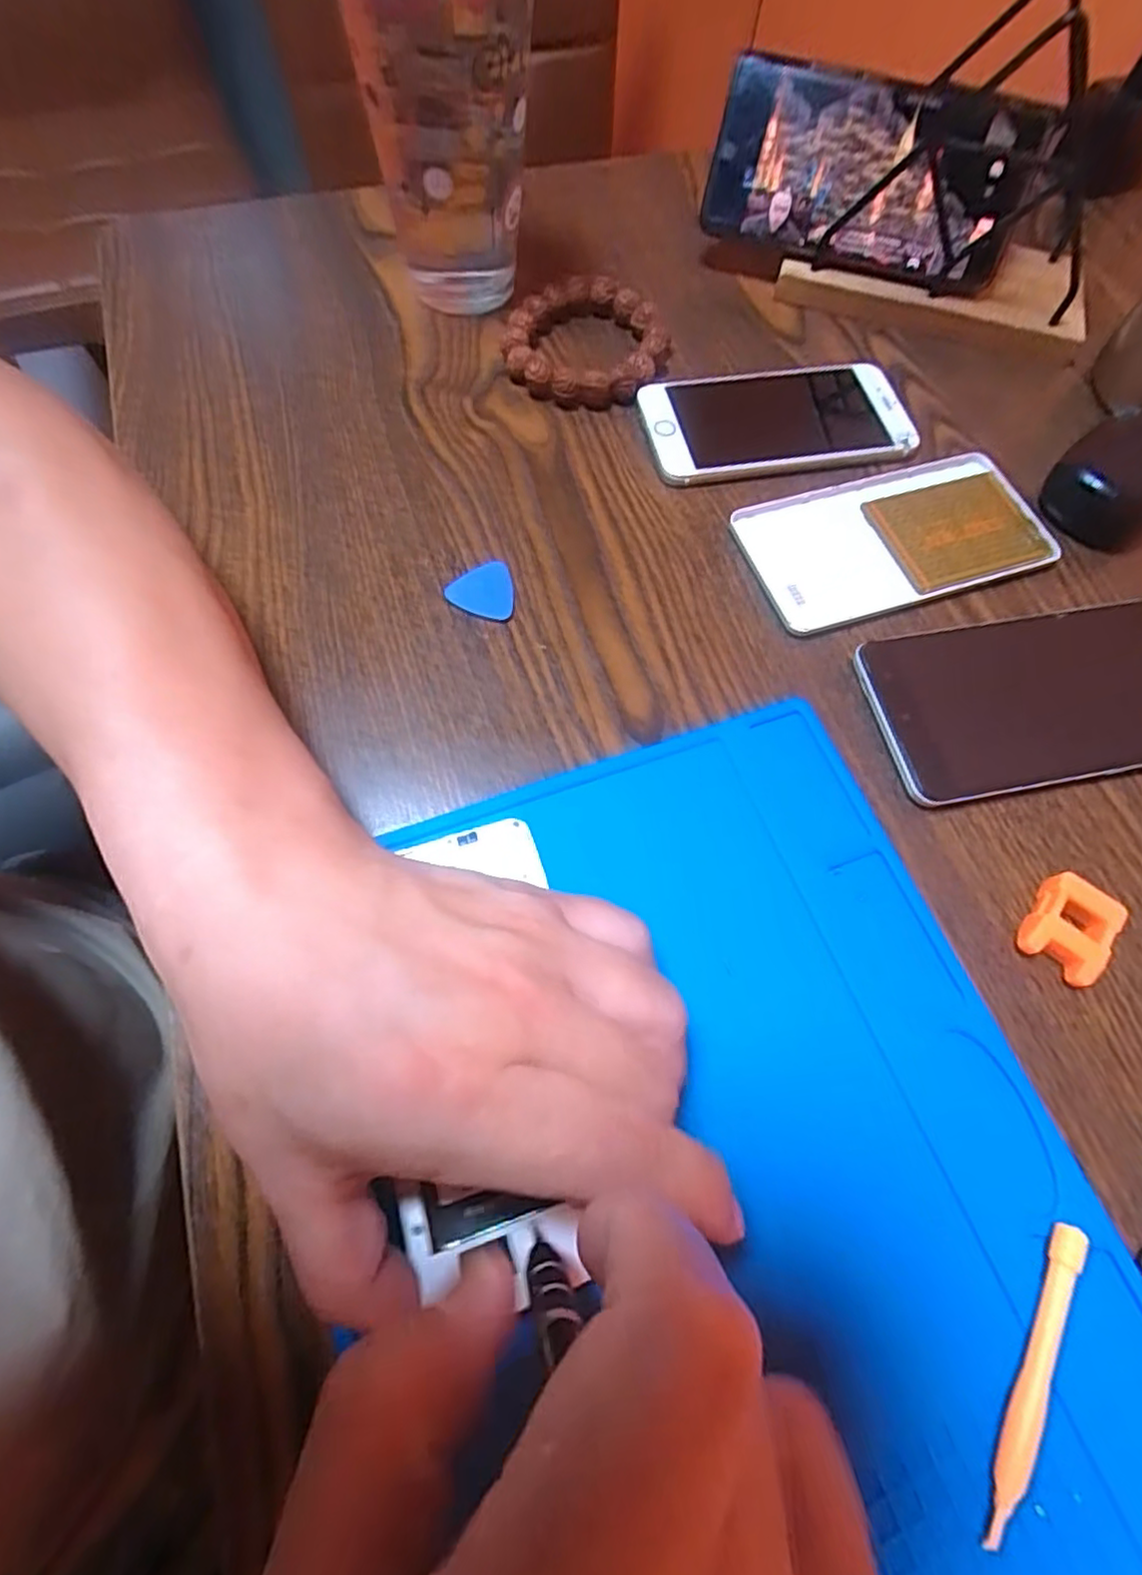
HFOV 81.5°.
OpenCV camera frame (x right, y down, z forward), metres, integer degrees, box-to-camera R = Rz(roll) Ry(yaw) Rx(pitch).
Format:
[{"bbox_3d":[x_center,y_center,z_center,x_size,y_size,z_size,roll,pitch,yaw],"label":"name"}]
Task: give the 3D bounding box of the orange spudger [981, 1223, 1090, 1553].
[{"bbox_3d":[0.131,0.167,0.188,0.008,0.008,0.082,28,69,9],"label":"orange spudger"}]

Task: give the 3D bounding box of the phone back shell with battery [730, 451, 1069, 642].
[{"bbox_3d":[0.153,-0.119,0.313,0.141,0.004,0.074,-18,69,-10],"label":"phone back shell with battery"}]

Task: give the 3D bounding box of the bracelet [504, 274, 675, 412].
[{"bbox_3d":[0.008,-0.233,0.347,0.078,0.018,0.078,1,67,-2],"label":"bracelet"}]

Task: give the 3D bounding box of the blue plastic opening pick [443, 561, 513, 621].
[{"bbox_3d":[-0.040,-0.086,0.289,0.028,0.004,0.028,-1,68,-3],"label":"blue plastic opening pick"}]

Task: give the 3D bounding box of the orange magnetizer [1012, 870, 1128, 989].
[{"bbox_3d":[0.179,0.051,0.240,0.028,0.014,0.033,34,70,11],"label":"orange magnetizer"}]

